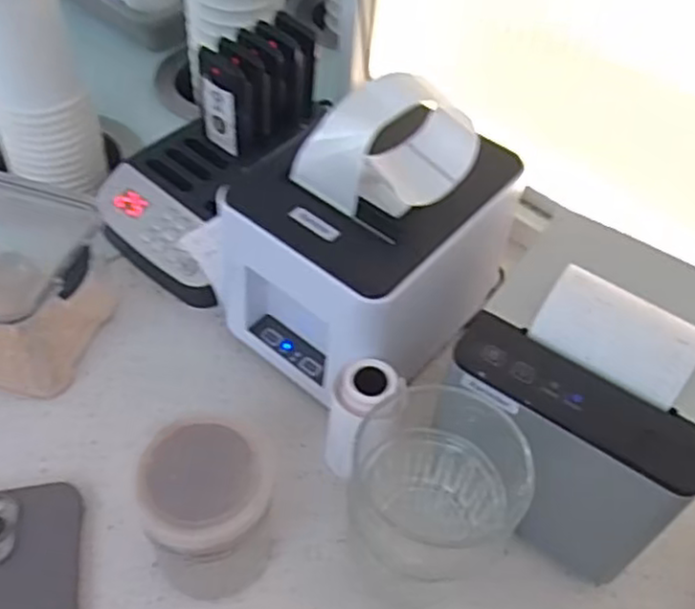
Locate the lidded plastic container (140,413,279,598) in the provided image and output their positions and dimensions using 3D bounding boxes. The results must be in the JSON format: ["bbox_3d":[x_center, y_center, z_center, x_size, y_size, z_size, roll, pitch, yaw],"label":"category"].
[{"bbox_3d":[-0.073,0.112,0.380,0.062,0.101,0.065,2,50,-3],"label":"lidded plastic container"}]

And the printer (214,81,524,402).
[{"bbox_3d":[0.014,-0.047,0.471,0.139,0.144,0.162,37,57,24],"label":"printer"}]

